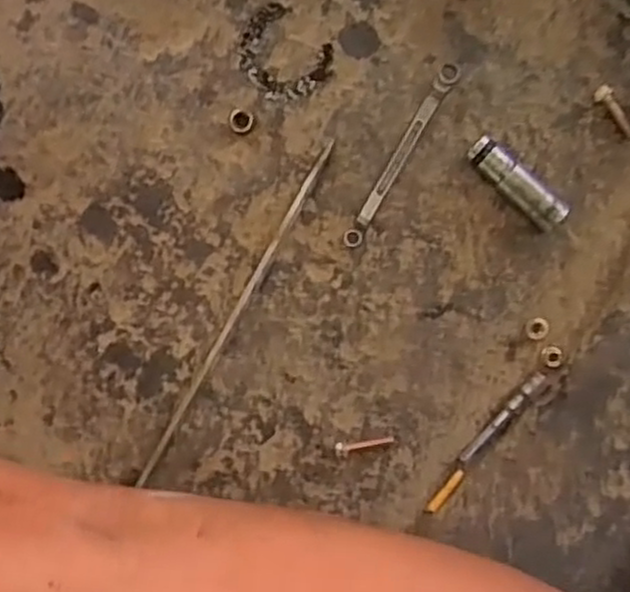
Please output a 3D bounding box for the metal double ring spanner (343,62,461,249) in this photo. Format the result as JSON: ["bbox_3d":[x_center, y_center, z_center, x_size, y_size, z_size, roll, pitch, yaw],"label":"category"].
[{"bbox_3d":[0.060,-0.097,0.530,0.013,0.012,0.141,30,94,-1],"label":"metal double ring spanner"}]

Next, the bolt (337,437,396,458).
[{"bbox_3d":[0.036,0.107,0.545,0.041,0.011,0.009,-7,94,2],"label":"bolt"}]

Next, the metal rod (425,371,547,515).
[{"bbox_3d":[0.117,0.102,0.538,0.010,0.011,0.125,37,94,-2],"label":"metal rod"}]

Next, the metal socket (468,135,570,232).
[{"bbox_3d":[0.136,-0.075,0.523,0.075,0.027,0.023,41,94,-2],"label":"metal socket"}]

